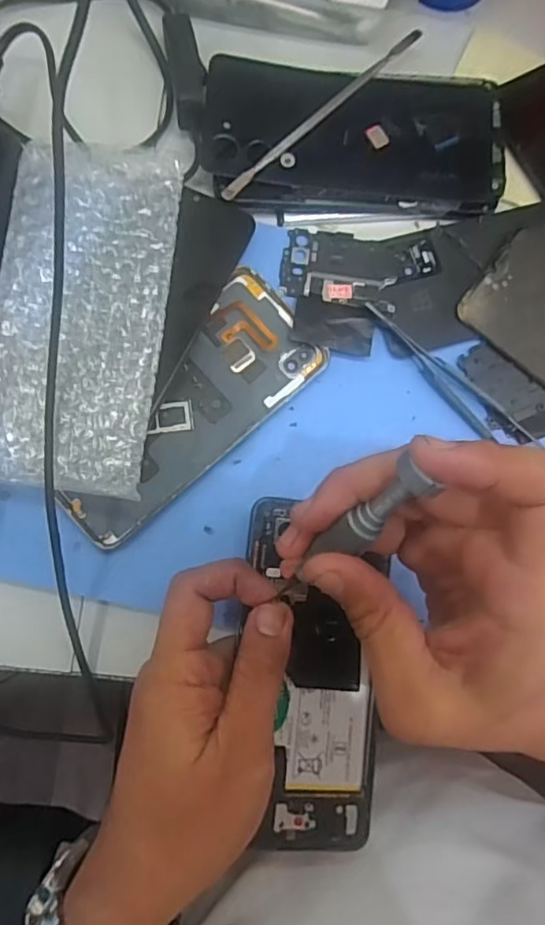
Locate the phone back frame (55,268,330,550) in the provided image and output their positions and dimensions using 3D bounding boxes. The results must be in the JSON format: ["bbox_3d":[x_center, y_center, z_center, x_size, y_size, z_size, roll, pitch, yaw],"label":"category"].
[{"bbox_3d":[-0.048,-0.030,0.311,0.157,0.006,0.066,-42,87,-8],"label":"phone back frame"}]

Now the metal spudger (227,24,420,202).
[{"bbox_3d":[0.031,-0.204,0.335,0.007,0.007,0.163,44,82,3],"label":"metal spudger"}]

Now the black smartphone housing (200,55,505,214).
[{"bbox_3d":[0.048,-0.189,0.339,0.173,0.011,0.086,0,82,-4],"label":"black smartphone housing"}]

